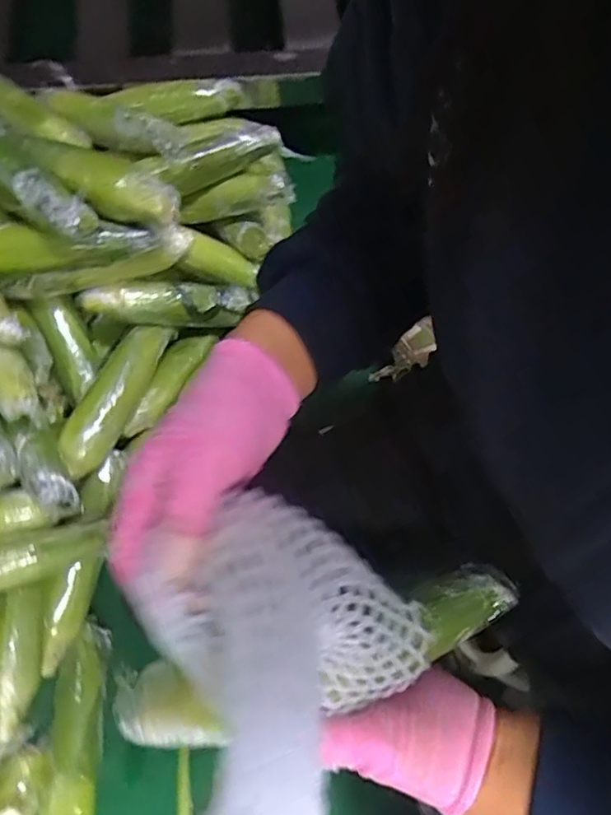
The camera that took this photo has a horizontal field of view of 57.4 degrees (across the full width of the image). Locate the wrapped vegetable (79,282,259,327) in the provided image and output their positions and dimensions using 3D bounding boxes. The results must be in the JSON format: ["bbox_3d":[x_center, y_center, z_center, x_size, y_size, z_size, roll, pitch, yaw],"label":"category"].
[{"bbox_3d":[-0.165,-0.132,0.706,0.212,0.043,0.049,-4,67,-25],"label":"wrapped vegetable"}]

